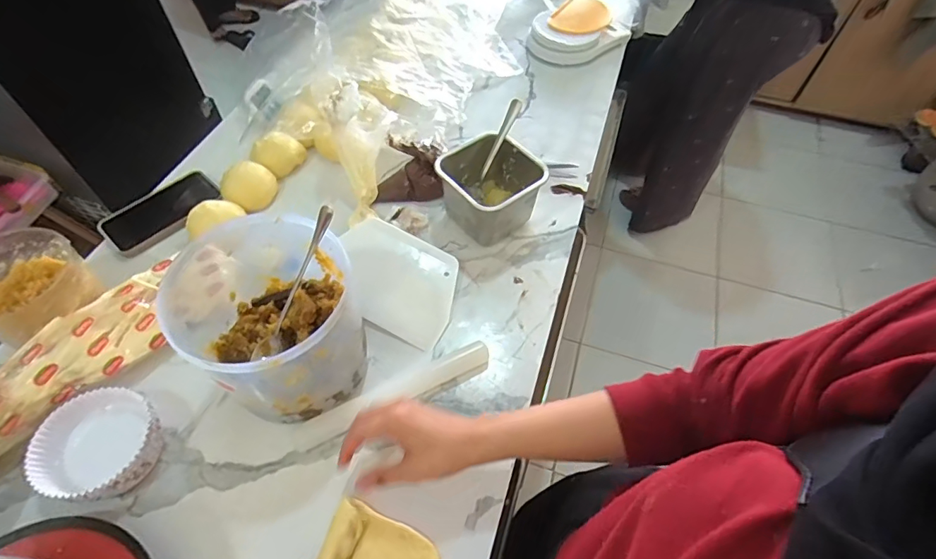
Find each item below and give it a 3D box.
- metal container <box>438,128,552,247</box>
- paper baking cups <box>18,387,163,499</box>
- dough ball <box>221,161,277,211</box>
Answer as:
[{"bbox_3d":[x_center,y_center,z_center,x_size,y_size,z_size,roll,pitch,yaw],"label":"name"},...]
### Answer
[{"bbox_3d":[0.031,-0.117,0.643,0.118,0.091,0.113,-36,64,-23],"label":"metal container"},{"bbox_3d":[-0.356,0.161,0.468,0.104,0.042,0.103,3,56,1],"label":"paper baking cups"},{"bbox_3d":[-0.307,-0.132,0.675,0.061,0.038,0.069,25,59,15],"label":"dough ball"}]

